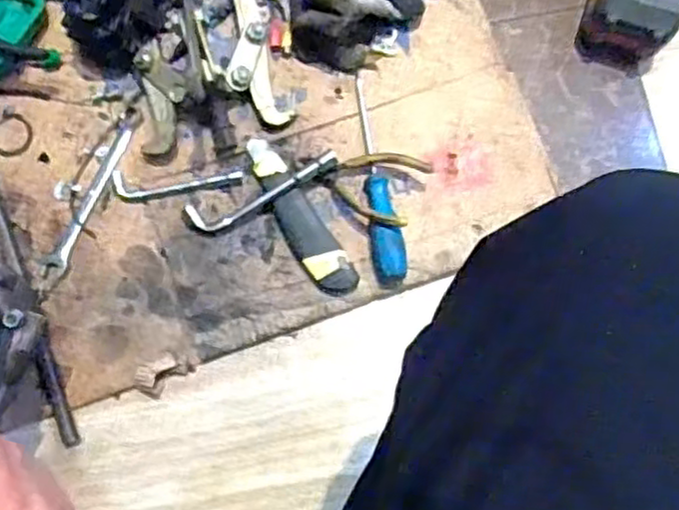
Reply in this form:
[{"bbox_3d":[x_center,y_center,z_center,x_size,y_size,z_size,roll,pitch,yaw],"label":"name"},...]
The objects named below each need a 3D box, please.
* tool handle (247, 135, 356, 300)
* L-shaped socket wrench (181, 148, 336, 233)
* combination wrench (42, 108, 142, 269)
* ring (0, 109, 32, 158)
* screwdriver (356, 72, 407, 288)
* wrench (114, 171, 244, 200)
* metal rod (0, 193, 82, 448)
[{"bbox_3d":[-0.039,-0.036,0.653,0.035,0.022,0.164,-31,81,-5],"label":"tool handle"},{"bbox_3d":[-0.067,-0.053,0.653,0.142,0.029,0.030,-19,80,-4],"label":"L-shaped socket wrench"},{"bbox_3d":[-0.228,-0.063,0.672,0.020,0.004,0.164,24,81,4],"label":"combination wrench"},{"bbox_3d":[-0.310,-0.114,0.685,0.040,0.004,0.045,22,80,4],"label":"ring"},{"bbox_3d":[0.035,-0.071,0.659,0.028,0.023,0.201,-7,80,-1],"label":"screwdriver"},{"bbox_3d":[-0.149,-0.064,0.667,0.117,0.005,0.026,0,80,0],"label":"wrench"},{"bbox_3d":[-0.285,0.033,0.651,0.017,0.011,0.287,-23,81,-4],"label":"metal rod"}]

